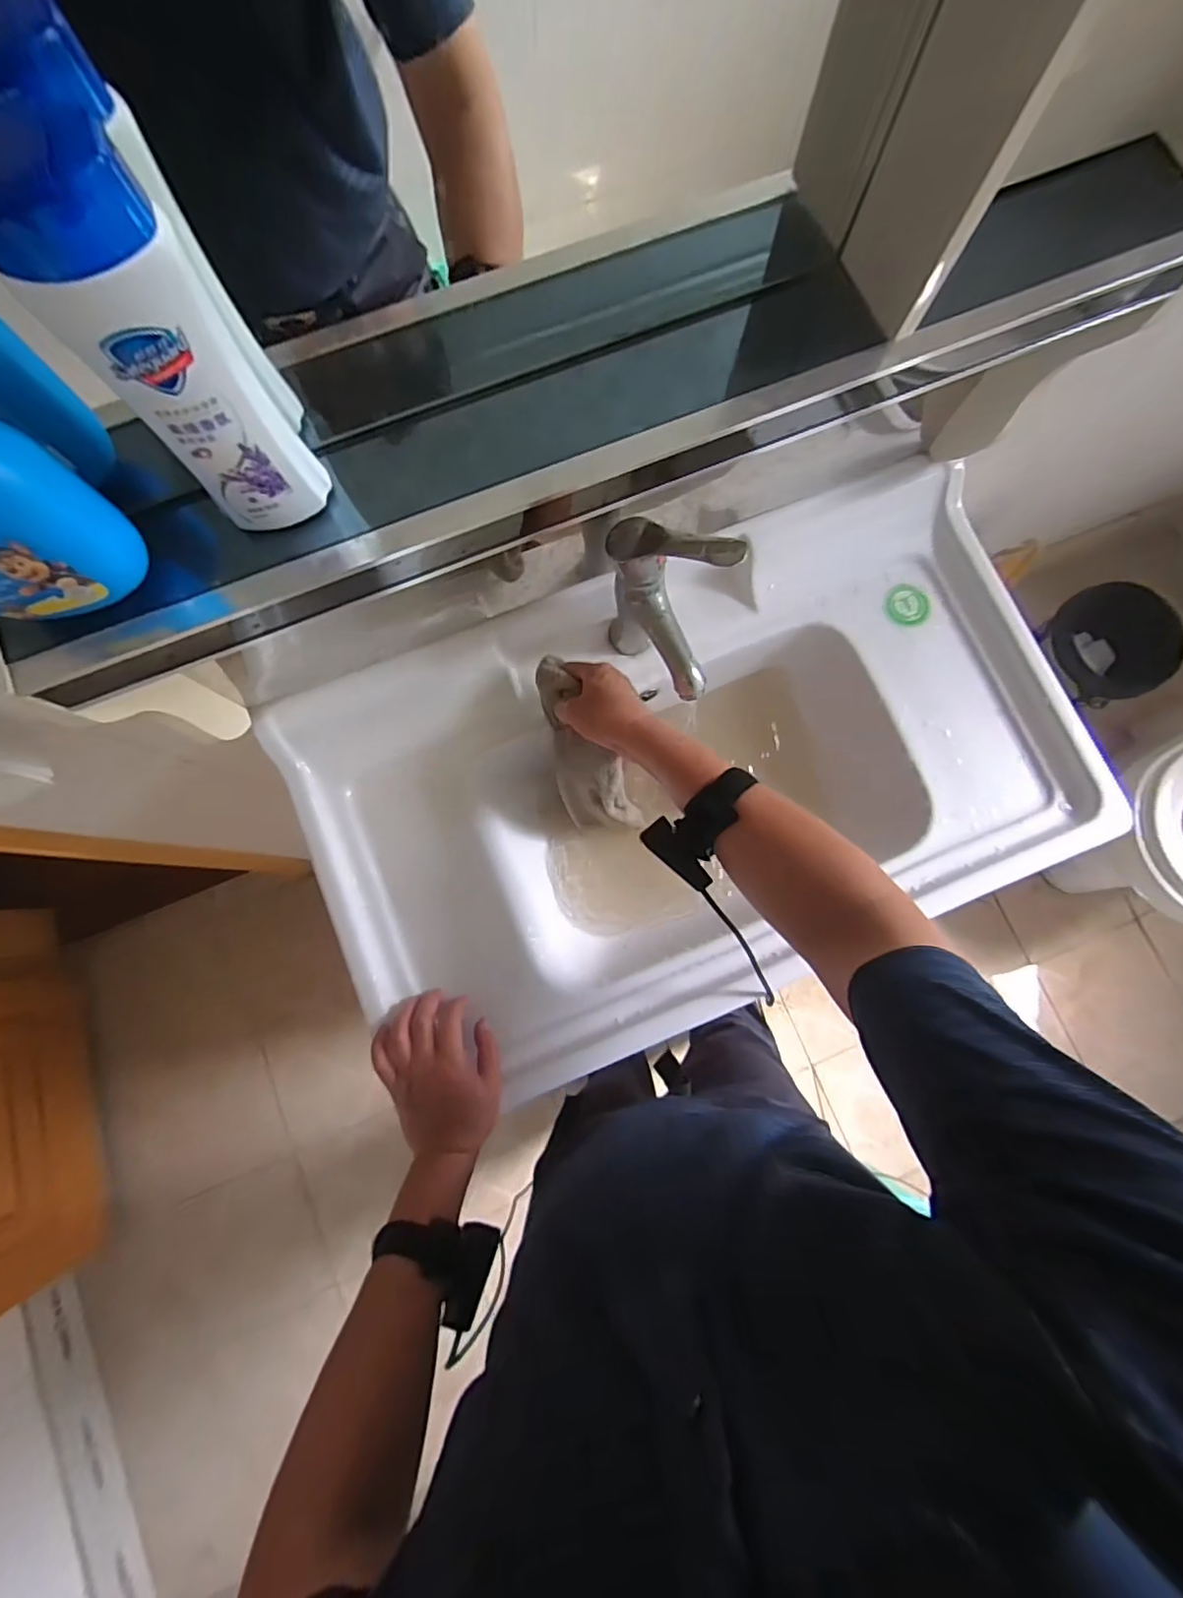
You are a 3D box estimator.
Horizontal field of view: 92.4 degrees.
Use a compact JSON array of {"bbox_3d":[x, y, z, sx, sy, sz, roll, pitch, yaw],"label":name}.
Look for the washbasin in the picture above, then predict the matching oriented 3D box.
[{"bbox_3d":[0.108,-0.019,0.646,0.778,0.152,0.451,-24,82,-4],"label":"washbasin"}]

